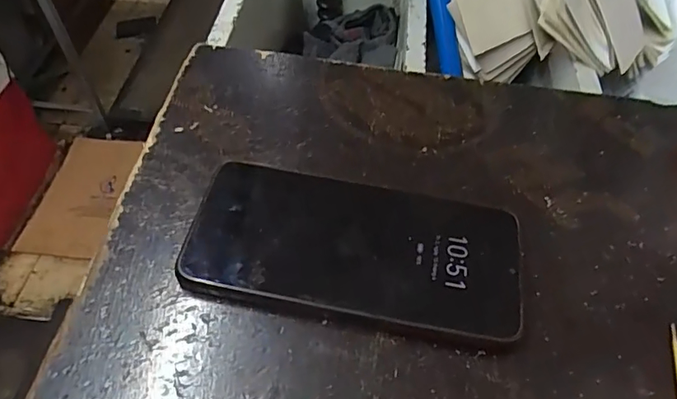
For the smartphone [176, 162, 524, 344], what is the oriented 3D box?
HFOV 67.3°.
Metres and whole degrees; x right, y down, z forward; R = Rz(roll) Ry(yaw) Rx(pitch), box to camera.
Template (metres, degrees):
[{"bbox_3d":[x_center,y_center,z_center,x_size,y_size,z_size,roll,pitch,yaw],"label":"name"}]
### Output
[{"bbox_3d":[0.007,0.022,0.253,0.160,0.013,0.080,9,54,2],"label":"smartphone"}]

